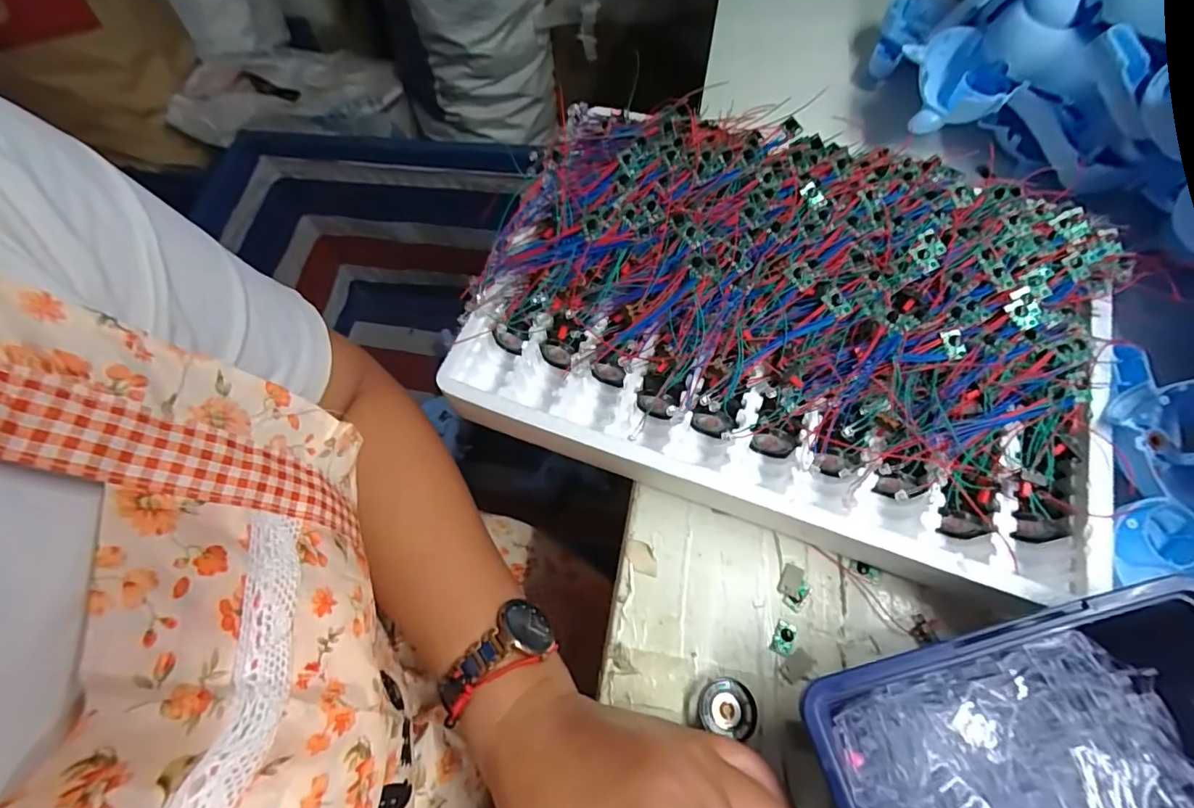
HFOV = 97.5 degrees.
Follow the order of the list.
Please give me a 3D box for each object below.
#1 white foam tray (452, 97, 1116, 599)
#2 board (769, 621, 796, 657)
[{"bbox_3d":[0.103,-0.051,0.305,0.337,0.060,0.225,18,68,11],"label":"white foam tray"},{"bbox_3d":[0.097,0.121,0.270,0.010,0.004,0.016,25,69,14],"label":"board"}]

